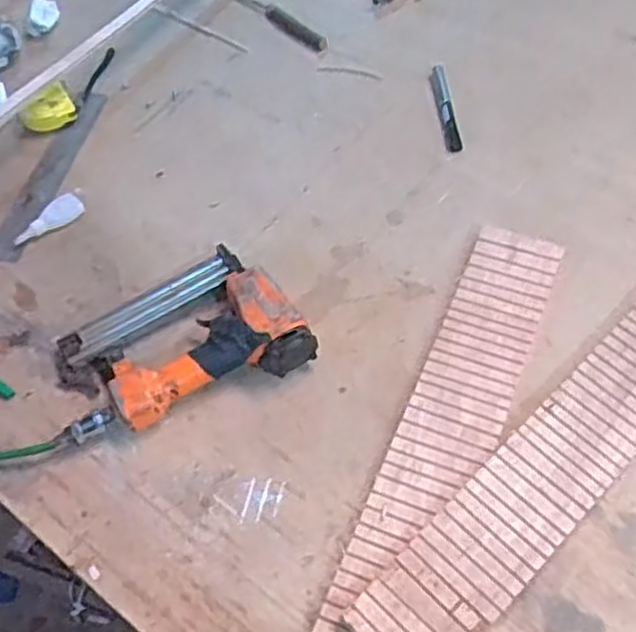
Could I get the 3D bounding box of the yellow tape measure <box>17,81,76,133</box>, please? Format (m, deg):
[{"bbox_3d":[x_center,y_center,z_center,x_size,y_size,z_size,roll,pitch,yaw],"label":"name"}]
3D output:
[{"bbox_3d":[-0.351,-0.269,0.986,0.068,0.028,0.060,-23,57,-12],"label":"yellow tape measure"}]

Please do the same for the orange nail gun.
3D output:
[{"bbox_3d":[-0.146,0.019,0.770,0.255,0.059,0.168,-19,56,-9],"label":"orange nail gun"}]

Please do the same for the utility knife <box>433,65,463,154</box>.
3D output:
[{"bbox_3d":[0.162,-0.259,0.957,0.019,0.025,0.142,-4,55,1],"label":"utility knife"}]

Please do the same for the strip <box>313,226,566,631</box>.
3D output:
[{"bbox_3d":[0.119,0.118,0.710,0.094,0.027,0.505,20,61,15],"label":"strip"}]

